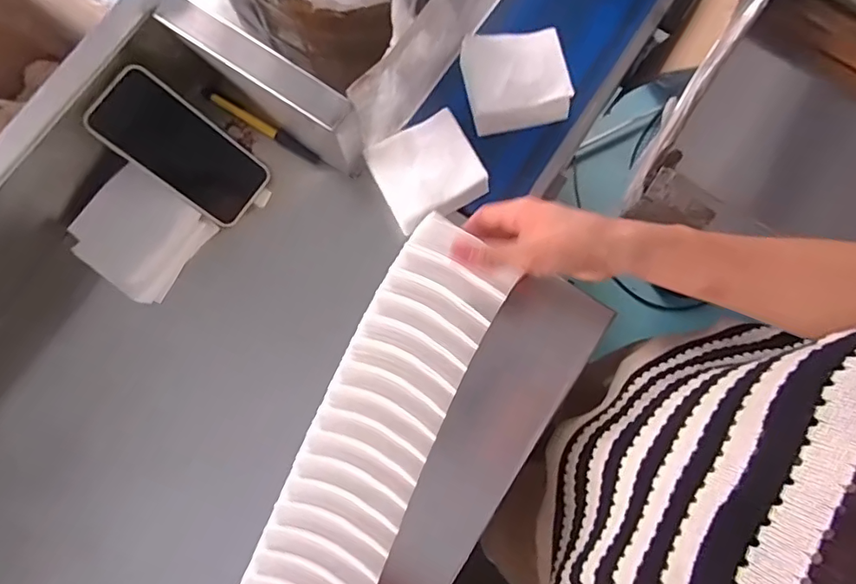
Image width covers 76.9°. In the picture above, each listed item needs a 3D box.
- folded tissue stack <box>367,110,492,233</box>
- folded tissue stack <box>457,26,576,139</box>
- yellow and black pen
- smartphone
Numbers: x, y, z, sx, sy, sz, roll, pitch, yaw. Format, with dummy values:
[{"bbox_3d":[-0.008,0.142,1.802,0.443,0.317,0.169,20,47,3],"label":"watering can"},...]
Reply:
[{"bbox_3d":[0.000,-0.118,0.526,0.094,0.035,0.095,-27,81,-5],"label":"folded tissue stack"},{"bbox_3d":[0.089,-0.219,0.543,0.099,0.033,0.099,-9,80,-2],"label":"folded tissue stack"},{"bbox_3d":[-0.169,-0.171,0.555,0.142,0.016,0.012,31,81,5],"label":"yellow and black pen"},{"bbox_3d":[-0.228,-0.133,0.503,0.151,0.012,0.076,38,80,-24],"label":"smartphone"}]

